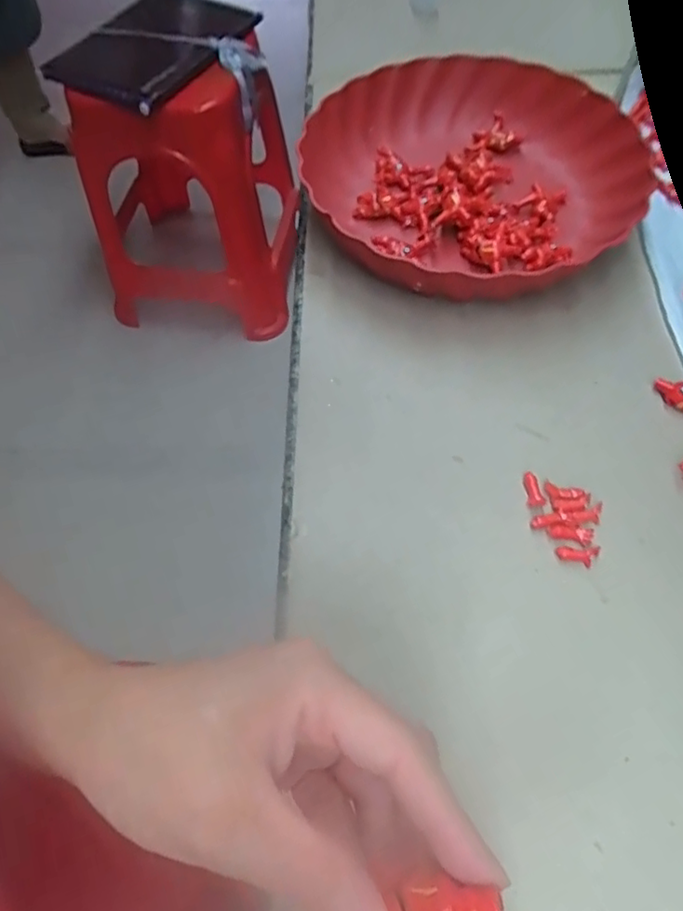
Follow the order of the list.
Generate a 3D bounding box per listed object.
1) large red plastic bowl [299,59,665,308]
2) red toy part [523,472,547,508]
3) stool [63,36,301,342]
[{"bbox_3d":[0.090,-0.203,0.446,0.240,0.052,0.231,-39,66,-19],"label":"large red plastic bowl"},{"bbox_3d":[0.108,0.018,0.338,0.010,0.004,0.020,-5,60,-1],"label":"red toy part"},{"bbox_3d":[-0.328,-0.568,1.247,0.401,0.496,0.350,3,60,3],"label":"stool"}]

